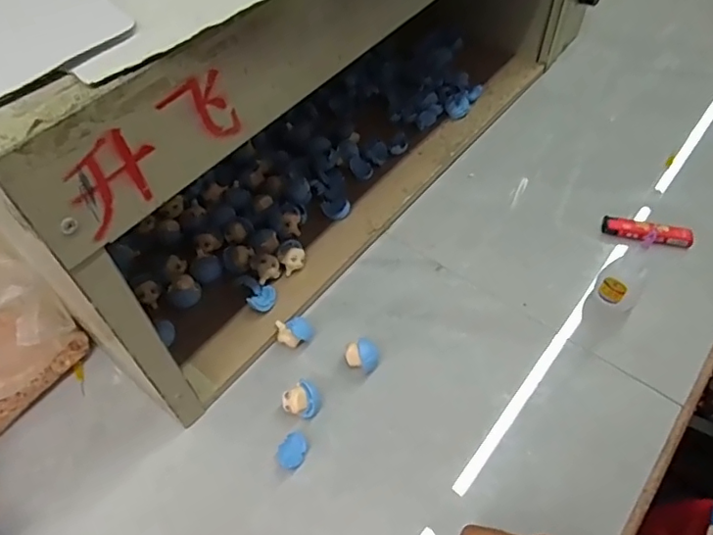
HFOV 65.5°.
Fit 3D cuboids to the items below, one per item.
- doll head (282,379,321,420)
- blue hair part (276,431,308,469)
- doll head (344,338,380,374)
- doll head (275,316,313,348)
[{"bbox_3d":[-0.043,0.106,0.434,0.027,0.019,0.025,-1,54,1],"label":"doll head"},{"bbox_3d":[-0.048,0.137,0.416,0.021,0.004,0.026,31,61,21],"label":"blue hair part"},{"bbox_3d":[0.005,0.073,0.455,0.028,0.021,0.022,26,59,18],"label":"doll head"},{"bbox_3d":[-0.052,0.054,0.469,0.030,0.015,0.024,-6,55,-3],"label":"doll head"}]

